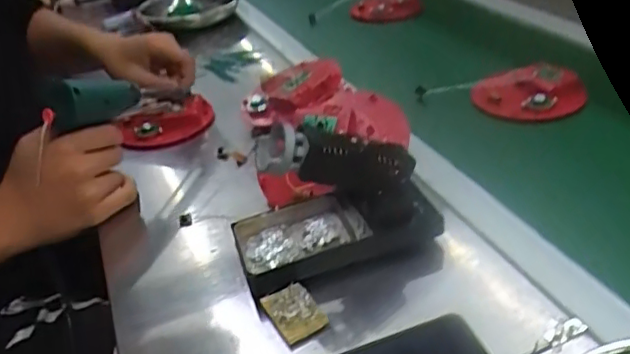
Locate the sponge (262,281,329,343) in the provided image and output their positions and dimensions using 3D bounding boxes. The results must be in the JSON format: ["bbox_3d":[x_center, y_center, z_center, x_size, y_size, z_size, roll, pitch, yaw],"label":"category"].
[{"bbox_3d":[-0.015,0.101,0.445,0.035,0.008,0.047,-22,36,-19],"label":"sponge"}]

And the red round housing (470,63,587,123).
[{"bbox_3d":[0.247,-0.095,0.686,0.121,0.031,0.077,-11,32,-7],"label":"red round housing"}]

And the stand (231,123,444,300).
[{"bbox_3d":[0.014,0.010,0.479,0.160,0.106,0.078,-15,34,-10],"label":"stand"}]

